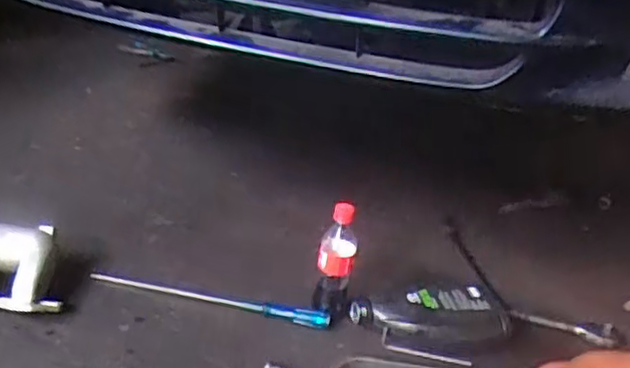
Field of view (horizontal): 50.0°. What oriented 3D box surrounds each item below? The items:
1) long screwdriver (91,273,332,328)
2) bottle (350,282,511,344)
[{"bbox_3d":[-0.166,0.178,1.079,0.387,0.022,0.030,10,27,8],"label":"long screwdriver"},{"bbox_3d":[0.180,0.205,1.045,0.246,0.058,0.106,4,27,-4],"label":"bottle"}]

